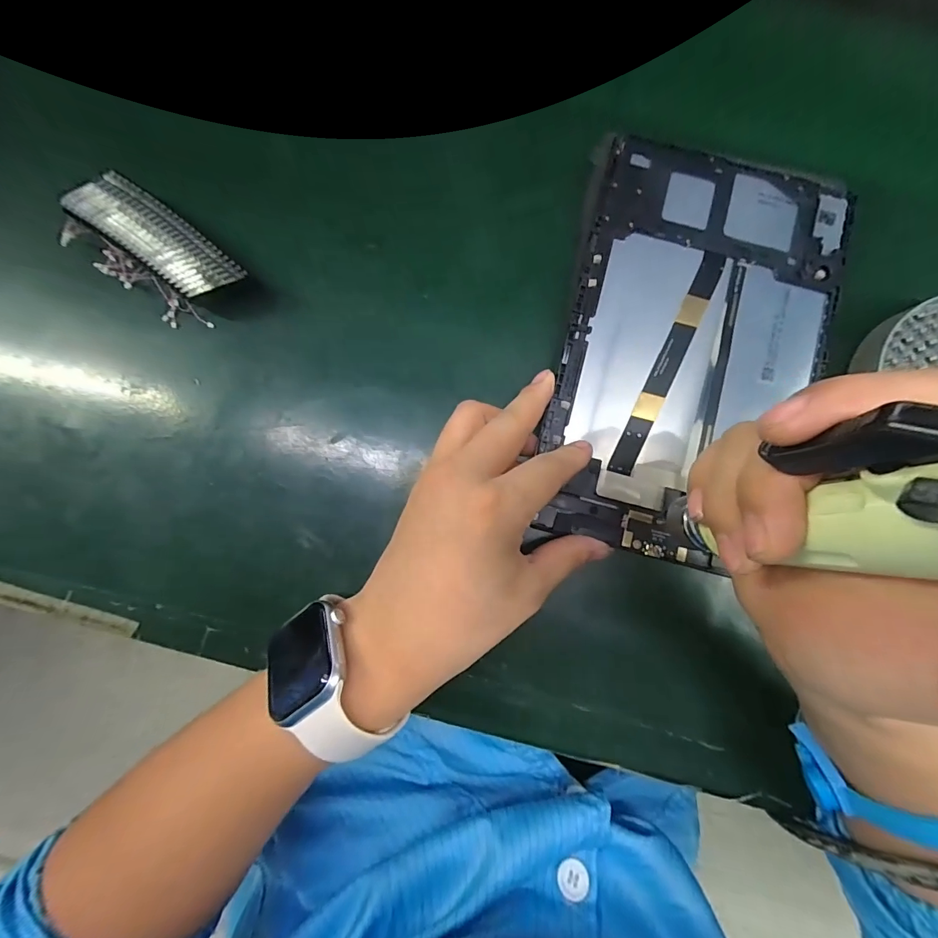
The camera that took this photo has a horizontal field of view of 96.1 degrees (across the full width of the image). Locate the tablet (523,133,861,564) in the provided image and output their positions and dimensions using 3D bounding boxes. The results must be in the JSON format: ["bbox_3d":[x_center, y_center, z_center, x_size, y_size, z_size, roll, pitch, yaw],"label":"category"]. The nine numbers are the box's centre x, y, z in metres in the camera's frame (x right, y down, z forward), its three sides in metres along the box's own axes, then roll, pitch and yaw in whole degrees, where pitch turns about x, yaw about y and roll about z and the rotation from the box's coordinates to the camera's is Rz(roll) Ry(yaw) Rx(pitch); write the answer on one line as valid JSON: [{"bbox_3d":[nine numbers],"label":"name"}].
[{"bbox_3d":[0.130,-0.068,0.243,0.147,0.006,0.241,14,86,-1],"label":"tablet"}]

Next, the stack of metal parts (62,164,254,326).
[{"bbox_3d":[-0.180,-0.122,0.239,0.102,0.024,0.050,38,86,1],"label":"stack of metal parts"}]

